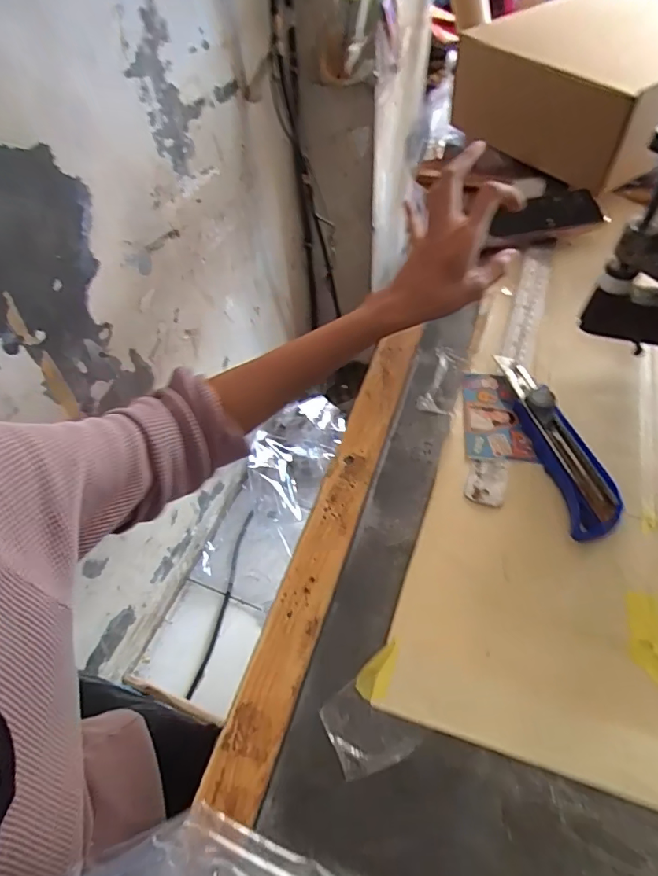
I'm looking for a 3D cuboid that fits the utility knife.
[{"bbox_3d":[0.174,-0.003,0.366,0.039,0.023,0.164,-6,52,-1],"label":"utility knife"}]

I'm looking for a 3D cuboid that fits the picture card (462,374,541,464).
[{"bbox_3d":[0.135,-0.018,0.398,0.050,0.005,0.089,2,54,3],"label":"picture card"}]

